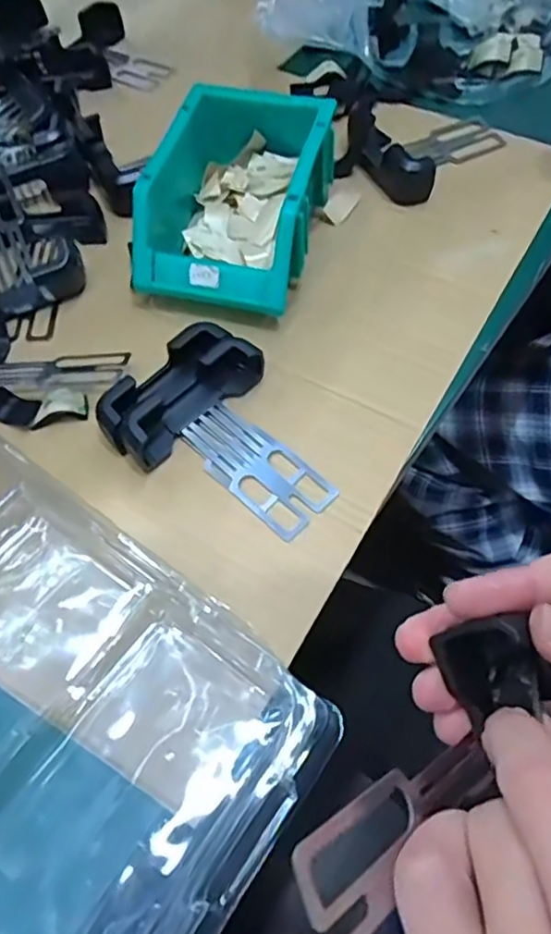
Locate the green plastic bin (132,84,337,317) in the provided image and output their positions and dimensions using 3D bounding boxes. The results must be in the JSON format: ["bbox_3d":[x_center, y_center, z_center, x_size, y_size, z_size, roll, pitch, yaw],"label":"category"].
[{"bbox_3d":[-0.026,-0.183,0.442,0.114,0.072,0.152,13,62,10],"label":"green plastic bin"}]

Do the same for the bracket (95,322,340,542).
[{"bbox_3d":[-0.028,-0.020,0.371,0.134,0.034,0.096,37,69,24],"label":"bracket"}]

